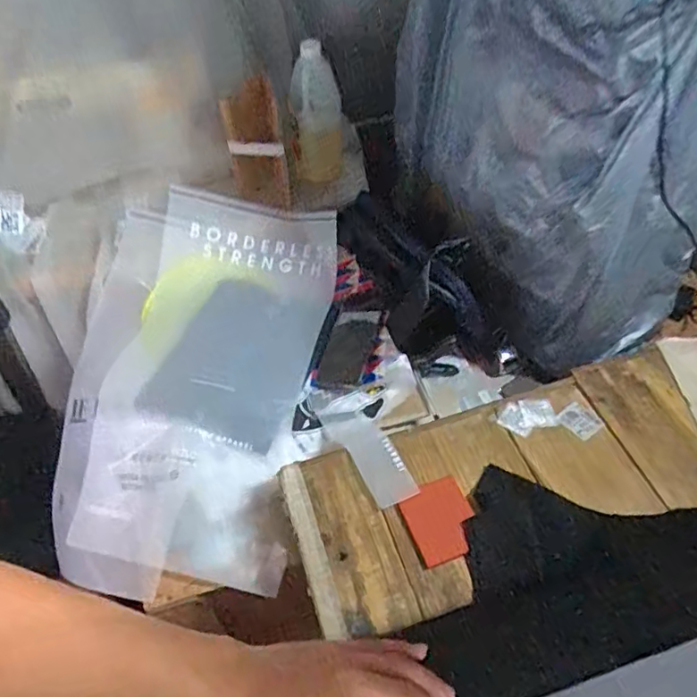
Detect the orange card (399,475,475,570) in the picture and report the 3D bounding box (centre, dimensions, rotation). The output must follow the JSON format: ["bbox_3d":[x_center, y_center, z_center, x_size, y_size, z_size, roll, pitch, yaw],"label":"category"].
[{"bbox_3d":[0.105,0.195,0.654,0.074,0.010,0.089,-16,51,-12],"label":"orange card"}]

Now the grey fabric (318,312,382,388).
[{"bbox_3d":[0.000,0.000,0.874,0.077,0.006,0.129,6,65,30],"label":"grey fabric"}]

